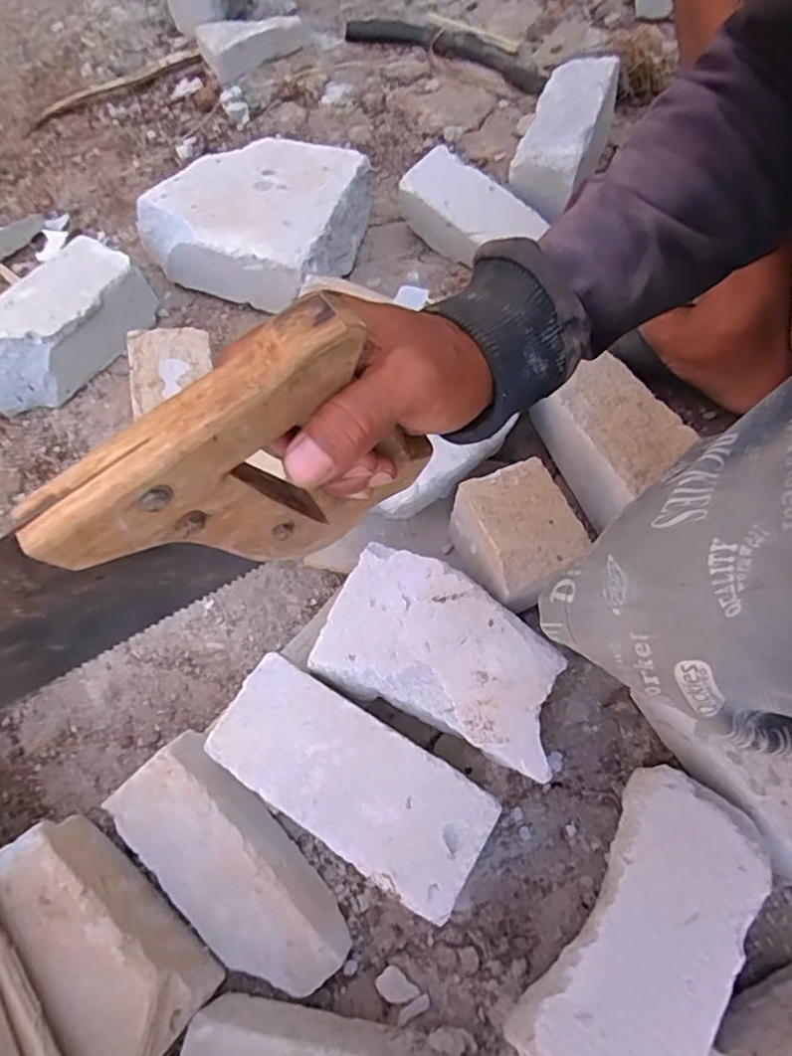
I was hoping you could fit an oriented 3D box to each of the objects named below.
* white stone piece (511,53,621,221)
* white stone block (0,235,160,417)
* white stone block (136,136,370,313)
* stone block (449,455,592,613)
[{"bbox_3d":[0.196,-0.458,0.690,0.092,0.052,0.221,21,74,8],"label":"white stone piece"},{"bbox_3d":[-0.356,-0.208,0.628,0.097,0.083,0.200,38,77,12],"label":"white stone block"},{"bbox_3d":[-0.157,-0.363,0.688,0.240,0.102,0.198,24,75,9],"label":"white stone block"},{"bbox_3d":[0.101,0.008,0.491,0.077,0.074,0.097,-26,74,-7],"label":"stone block"}]

